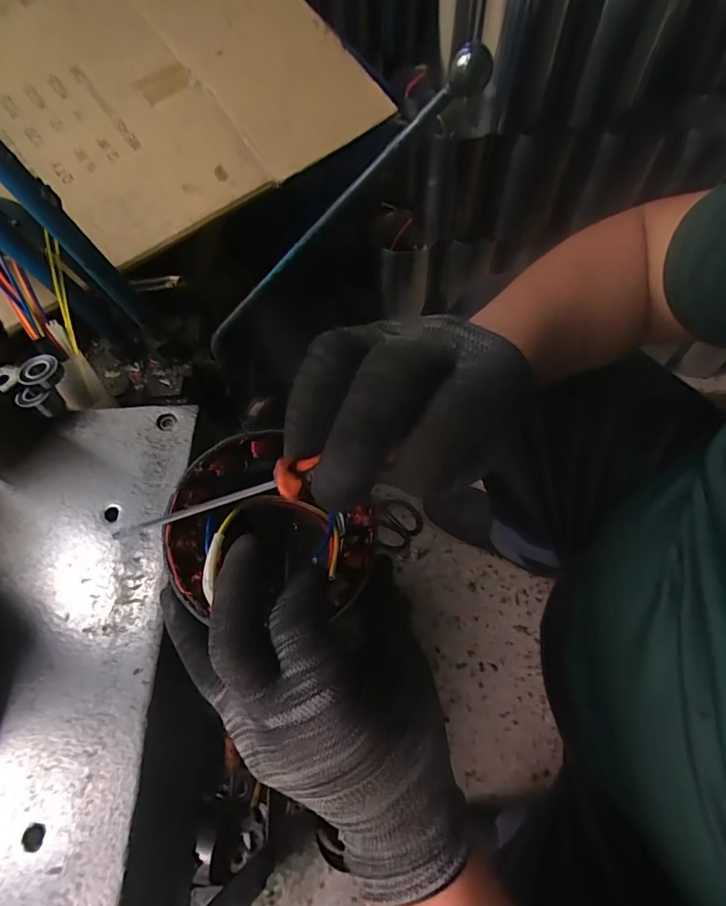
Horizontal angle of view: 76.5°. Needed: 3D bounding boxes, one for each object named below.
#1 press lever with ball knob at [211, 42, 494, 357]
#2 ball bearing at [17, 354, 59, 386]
[{"bbox_3d":[-0.055,-0.205,0.458,0.027,0.421,0.022,29,54,-32],"label":"press lever with ball knob"},{"bbox_3d":[-0.319,-0.082,0.451,0.028,0.014,0.036,38,68,21],"label":"ball bearing"}]

